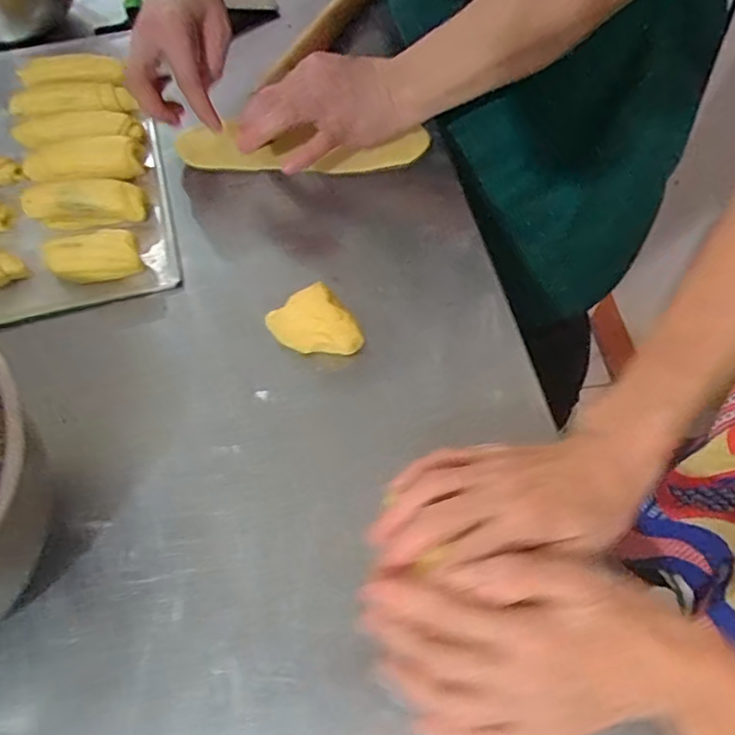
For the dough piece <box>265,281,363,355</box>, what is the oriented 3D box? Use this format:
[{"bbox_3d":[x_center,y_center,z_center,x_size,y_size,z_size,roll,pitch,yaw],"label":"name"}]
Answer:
[{"bbox_3d":[-0.040,-0.027,0.446,0.050,0.032,0.058,-35,66,-16],"label":"dough piece"}]

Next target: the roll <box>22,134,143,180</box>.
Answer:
[{"bbox_3d":[-0.247,-0.178,0.514,0.097,0.024,0.043,-4,60,-4],"label":"roll"}]

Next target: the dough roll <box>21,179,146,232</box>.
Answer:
[{"bbox_3d":[-0.235,-0.138,0.497,0.093,0.023,0.035,-5,60,-5],"label":"dough roll"}]

